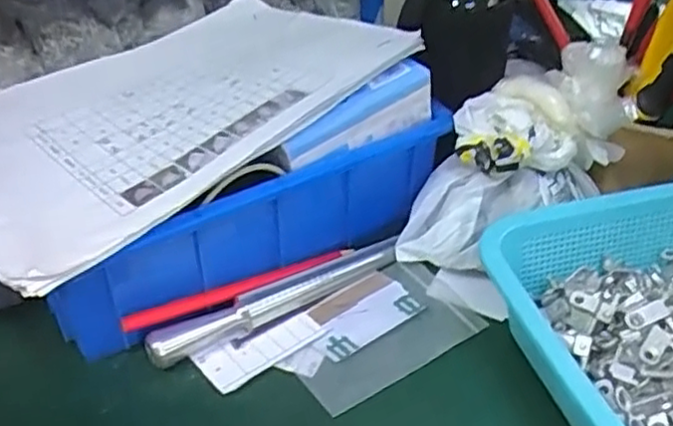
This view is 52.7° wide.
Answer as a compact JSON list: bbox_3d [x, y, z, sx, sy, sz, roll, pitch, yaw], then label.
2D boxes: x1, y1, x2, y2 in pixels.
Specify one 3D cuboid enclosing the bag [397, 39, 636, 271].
[{"bbox_3d":[0.126,-0.028,0.467,0.189,0.088,0.095,-46,41,11],"label":"bag"}]

